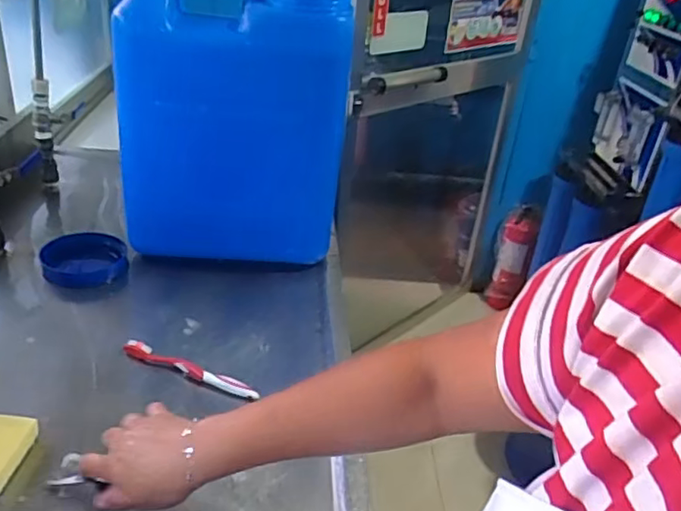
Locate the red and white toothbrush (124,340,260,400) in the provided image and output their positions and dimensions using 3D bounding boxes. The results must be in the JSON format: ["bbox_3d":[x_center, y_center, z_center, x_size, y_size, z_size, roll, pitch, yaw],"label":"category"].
[{"bbox_3d":[-0.188,0.141,0.741,0.185,0.019,0.019,15,32,15],"label":"red and white toothbrush"}]

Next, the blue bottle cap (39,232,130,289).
[{"bbox_3d":[-0.392,0.009,0.916,0.123,0.039,0.113,-7,33,-22],"label":"blue bottle cap"}]

